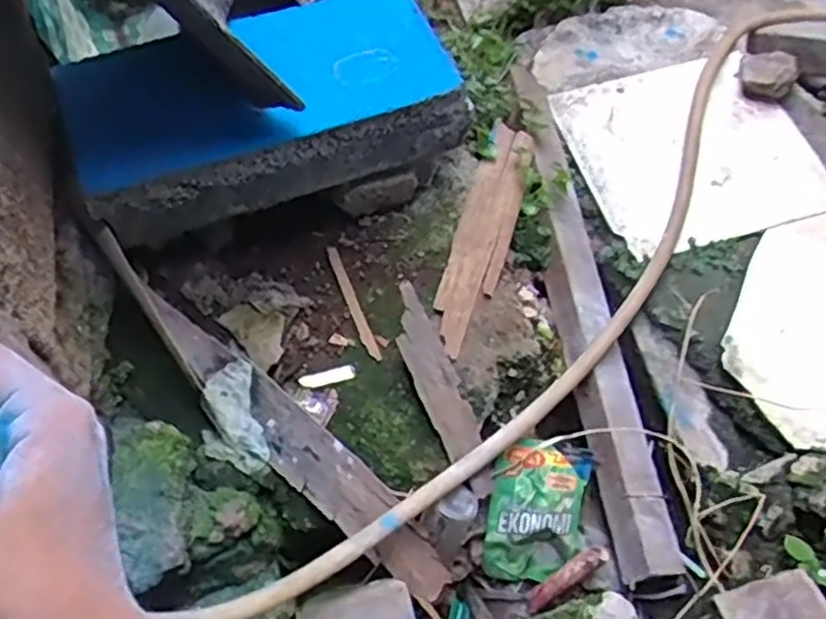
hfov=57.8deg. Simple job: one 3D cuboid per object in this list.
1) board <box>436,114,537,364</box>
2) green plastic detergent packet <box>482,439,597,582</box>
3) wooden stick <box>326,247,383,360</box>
[{"bbox_3d":[0.083,-0.092,0.865,0.061,0.021,0.315,15,58,8],"label":"board"},{"bbox_3d":[0.129,0.212,0.777,0.096,0.024,0.148,8,98,0],"label":"green plastic detergent packet"},{"bbox_3d":[-0.067,-0.011,0.819,0.013,0.013,0.150,-18,60,-14],"label":"wooden stick"}]

